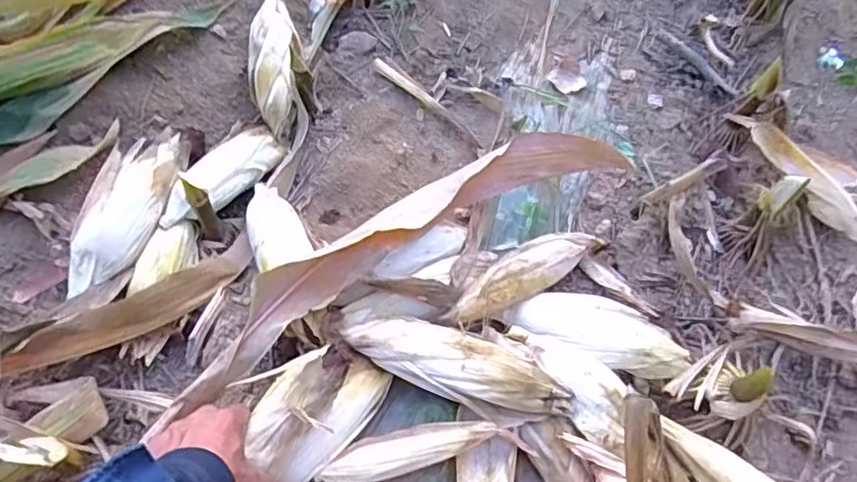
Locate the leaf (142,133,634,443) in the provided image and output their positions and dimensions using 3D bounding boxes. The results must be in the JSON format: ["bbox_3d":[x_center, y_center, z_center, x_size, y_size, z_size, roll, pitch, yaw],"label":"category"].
[{"bbox_3d":[-0.017,0.012,0.721,0.613,0.088,0.103,-31,68,-25],"label":"leaf"}]

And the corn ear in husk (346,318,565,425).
[{"bbox_3d":[0.030,0.138,0.657,0.251,0.046,0.068,20,63,7],"label":"corn ear in husk"}]

